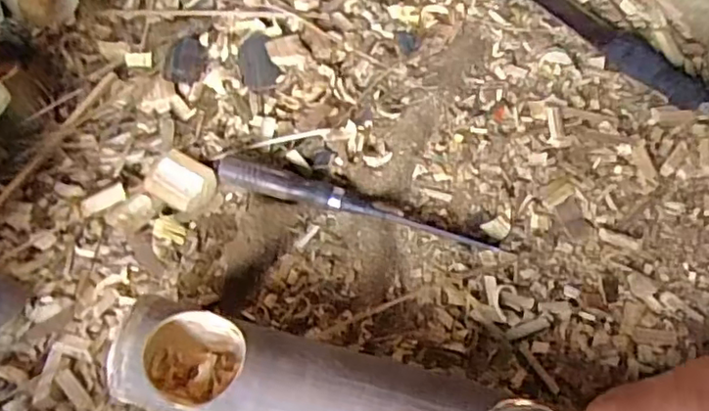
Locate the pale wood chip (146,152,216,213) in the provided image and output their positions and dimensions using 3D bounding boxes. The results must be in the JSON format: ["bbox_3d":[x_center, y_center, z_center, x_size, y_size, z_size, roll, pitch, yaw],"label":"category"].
[{"bbox_3d":[-0.151,-0.020,0.534,0.056,0.018,0.046,27,68,11],"label":"pale wood chip"}]

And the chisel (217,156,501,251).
[{"bbox_3d":[0.001,-0.003,0.516,0.238,0.022,0.025,15,66,6],"label":"chisel"}]

